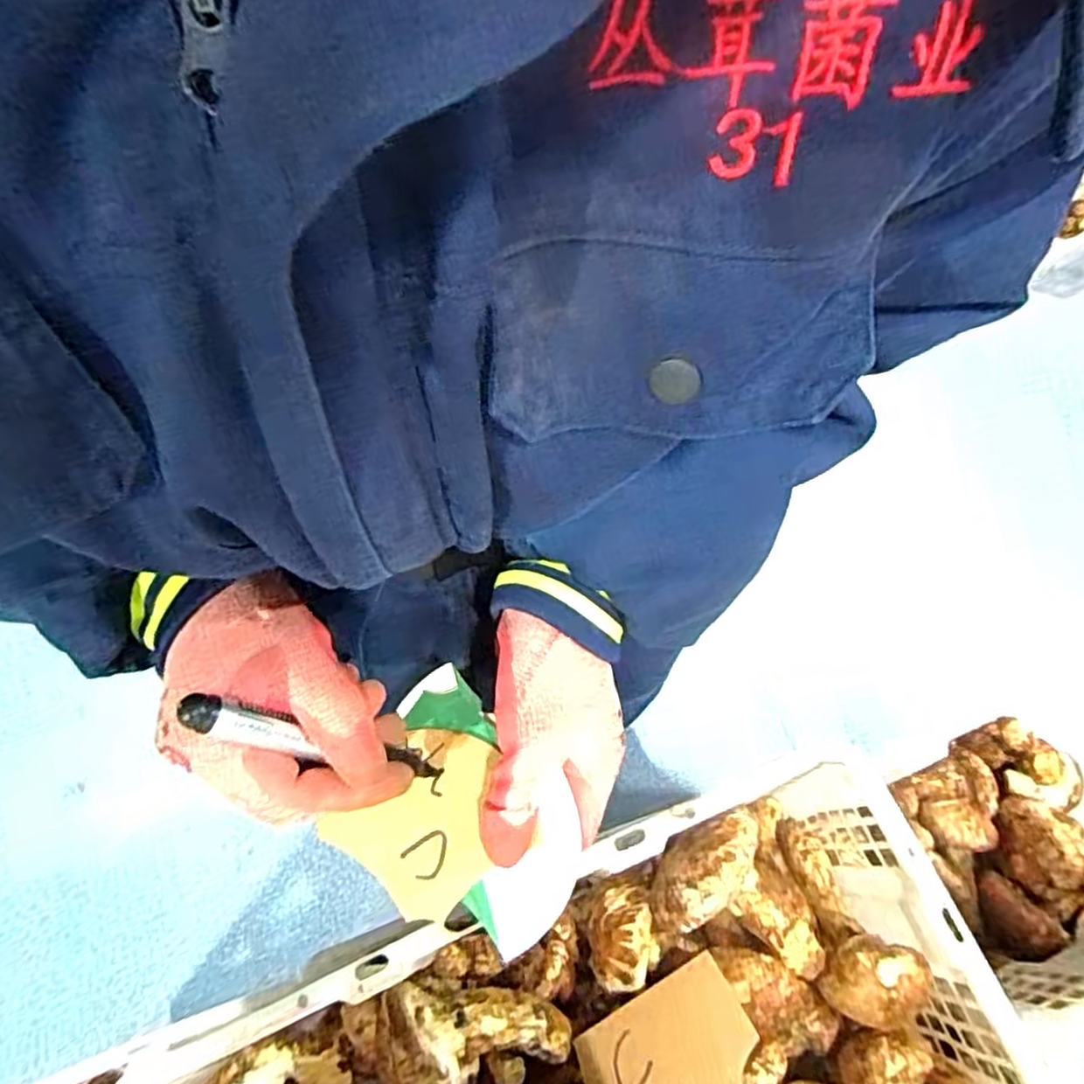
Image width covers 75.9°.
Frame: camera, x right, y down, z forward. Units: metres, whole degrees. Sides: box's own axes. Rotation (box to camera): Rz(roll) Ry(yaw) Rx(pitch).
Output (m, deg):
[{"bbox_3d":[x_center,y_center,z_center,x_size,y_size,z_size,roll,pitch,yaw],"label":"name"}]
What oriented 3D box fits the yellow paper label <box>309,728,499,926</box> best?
[{"bbox_3d":[-0.053,0.133,0.332,0.083,0.004,0.068,-44,77,-5],"label":"yellow paper label"}]

